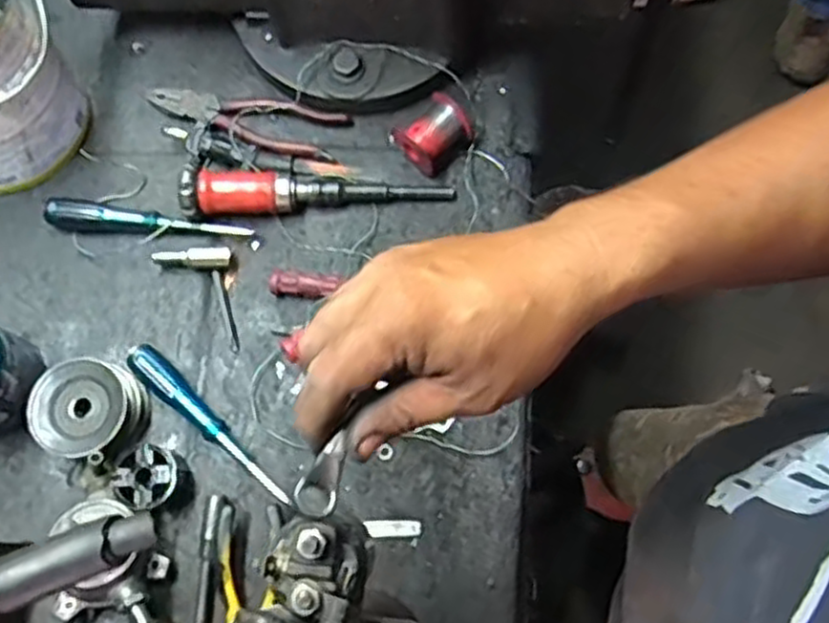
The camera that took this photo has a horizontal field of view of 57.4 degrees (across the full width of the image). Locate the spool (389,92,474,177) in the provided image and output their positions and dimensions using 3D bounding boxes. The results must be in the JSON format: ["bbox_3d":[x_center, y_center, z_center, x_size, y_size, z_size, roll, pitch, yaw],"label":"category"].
[{"bbox_3d":[0.015,-0.168,0.711,0.064,0.047,0.059,38,79,12],"label":"spool"}]

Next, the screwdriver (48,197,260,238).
[{"bbox_3d":[-0.251,-0.084,0.704,0.194,0.022,0.023,7,74,4],"label":"screwdriver"}]

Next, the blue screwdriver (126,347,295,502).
[{"bbox_3d":[-0.177,0.097,0.653,0.185,0.034,0.025,41,79,12],"label":"blue screwdriver"}]

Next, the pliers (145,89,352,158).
[{"bbox_3d":[-0.169,-0.190,0.742,0.201,0.010,0.056,13,75,6],"label":"pliers"}]

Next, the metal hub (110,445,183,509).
[{"bbox_3d":[-0.218,0.137,0.628,0.048,0.044,0.049,-1,74,2],"label":"metal hub"}]

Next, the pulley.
[{"bbox_3d":[-0.282,0.082,0.651,0.080,0.042,0.080,-1,74,2],"label":"pulley"}]

